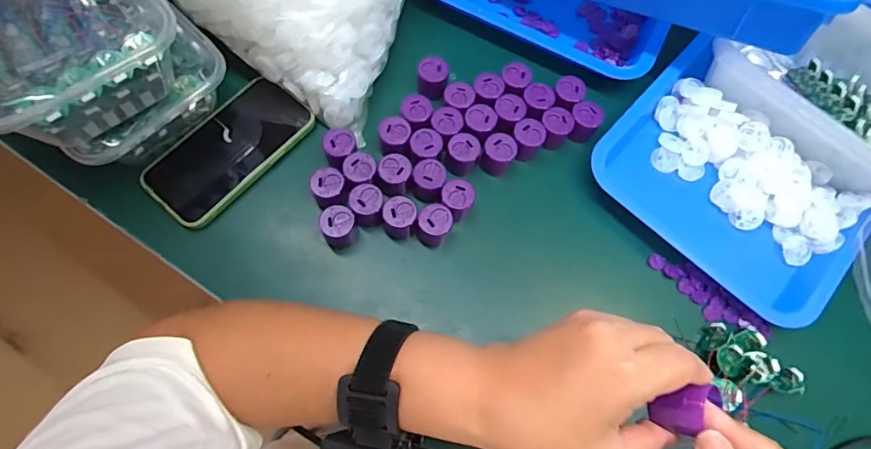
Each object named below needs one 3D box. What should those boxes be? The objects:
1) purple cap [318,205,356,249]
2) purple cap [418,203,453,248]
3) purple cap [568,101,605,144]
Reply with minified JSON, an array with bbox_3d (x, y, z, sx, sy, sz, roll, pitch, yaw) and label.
[{"bbox_3d":[-0.079,0.004,0.396,0.027,0.040,0.031,-20,73,-10],"label":"purple cap"},{"bbox_3d":[0.000,0.002,0.400,0.027,0.036,0.033,3,70,-2],"label":"purple cap"},{"bbox_3d":[0.137,-0.094,0.440,0.027,0.031,0.030,27,72,7],"label":"purple cap"}]

